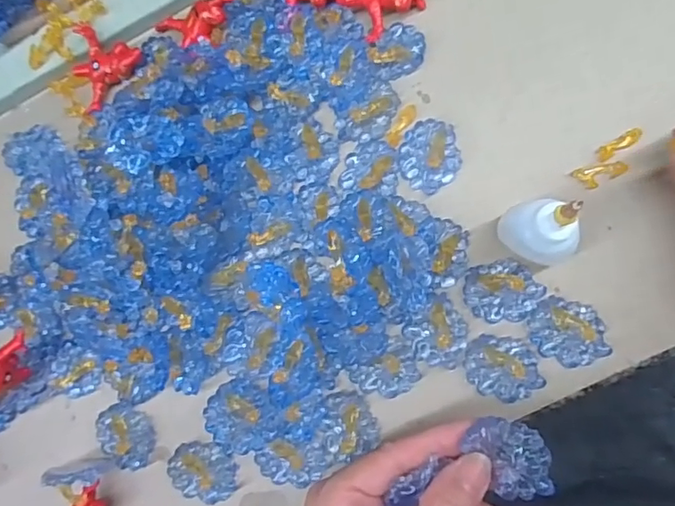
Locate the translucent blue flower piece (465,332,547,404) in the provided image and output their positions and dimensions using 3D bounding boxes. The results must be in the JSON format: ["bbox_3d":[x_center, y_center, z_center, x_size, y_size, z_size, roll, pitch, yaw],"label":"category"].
[{"bbox_3d":[0.083,0.058,0.269,0.038,0.005,0.029,18,88,10],"label":"translucent blue flower piece"}]

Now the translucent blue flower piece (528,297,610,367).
[{"bbox_3d":[0.114,0.039,0.264,0.038,0.011,0.031,15,88,10],"label":"translucent blue flower piece"}]

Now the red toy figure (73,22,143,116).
[{"bbox_3d":[-0.139,-0.105,0.312,0.037,0.011,0.044,23,89,10],"label":"red toy figure"}]

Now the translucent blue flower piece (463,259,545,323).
[{"bbox_3d":[0.083,0.019,0.270,0.037,0.011,0.030,-6,84,9],"label":"translucent blue flower piece"}]

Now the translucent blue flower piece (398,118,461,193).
[{"bbox_3d":[0.049,-0.052,0.281,0.032,0.013,0.036,28,90,10],"label":"translucent blue flower piece"}]

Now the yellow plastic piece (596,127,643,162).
[{"bbox_3d":[0.142,-0.055,0.268,0.025,0.004,0.007,-31,84,5],"label":"yellow plastic piece"}]

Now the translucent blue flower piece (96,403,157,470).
[{"bbox_3d":[-0.118,0.101,0.294,0.031,0.008,0.035,-6,84,9],"label":"translucent blue flower piece"}]

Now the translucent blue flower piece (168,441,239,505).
[{"bbox_3d":[-0.072,0.118,0.288,0.036,0.008,0.030,0,85,9],"label":"translucent blue flower piece"}]

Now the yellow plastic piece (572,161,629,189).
[{"bbox_3d":[0.132,-0.039,0.270,0.025,0.004,0.011,-9,84,8],"label":"yellow plastic piece"}]

